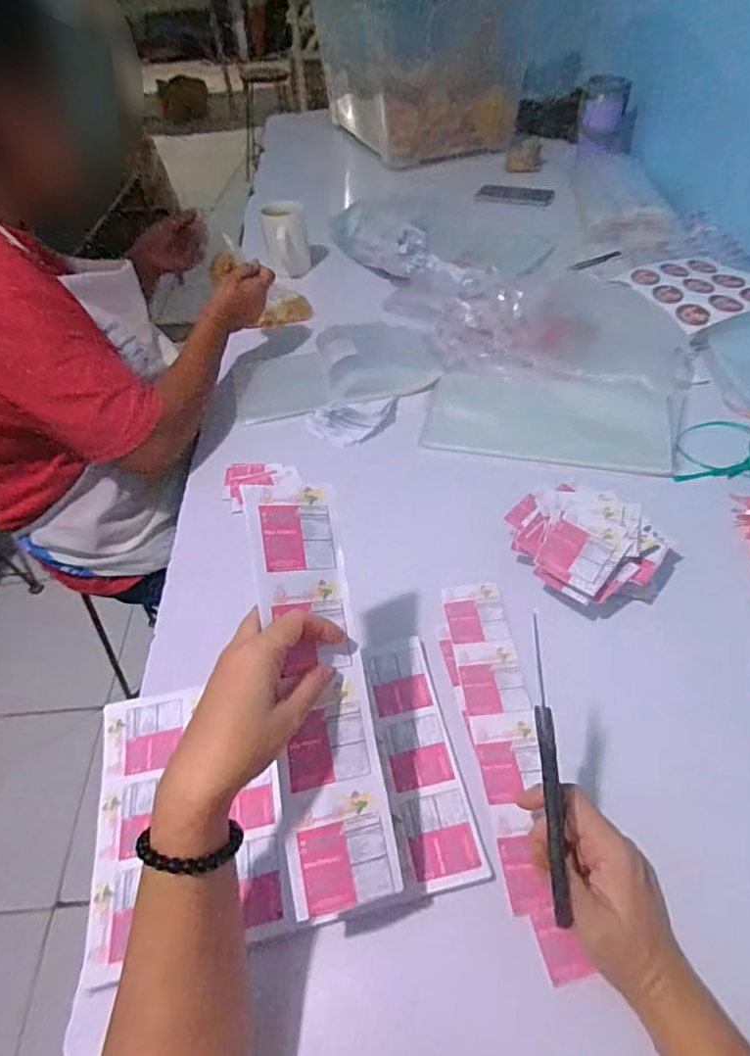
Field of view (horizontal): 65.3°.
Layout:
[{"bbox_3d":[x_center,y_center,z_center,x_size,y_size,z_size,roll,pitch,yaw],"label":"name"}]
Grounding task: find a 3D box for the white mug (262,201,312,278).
[{"bbox_3d":[-0.163,-0.527,1.094,0.078,0.125,0.075,-8,49,-2],"label":"white mug"}]

